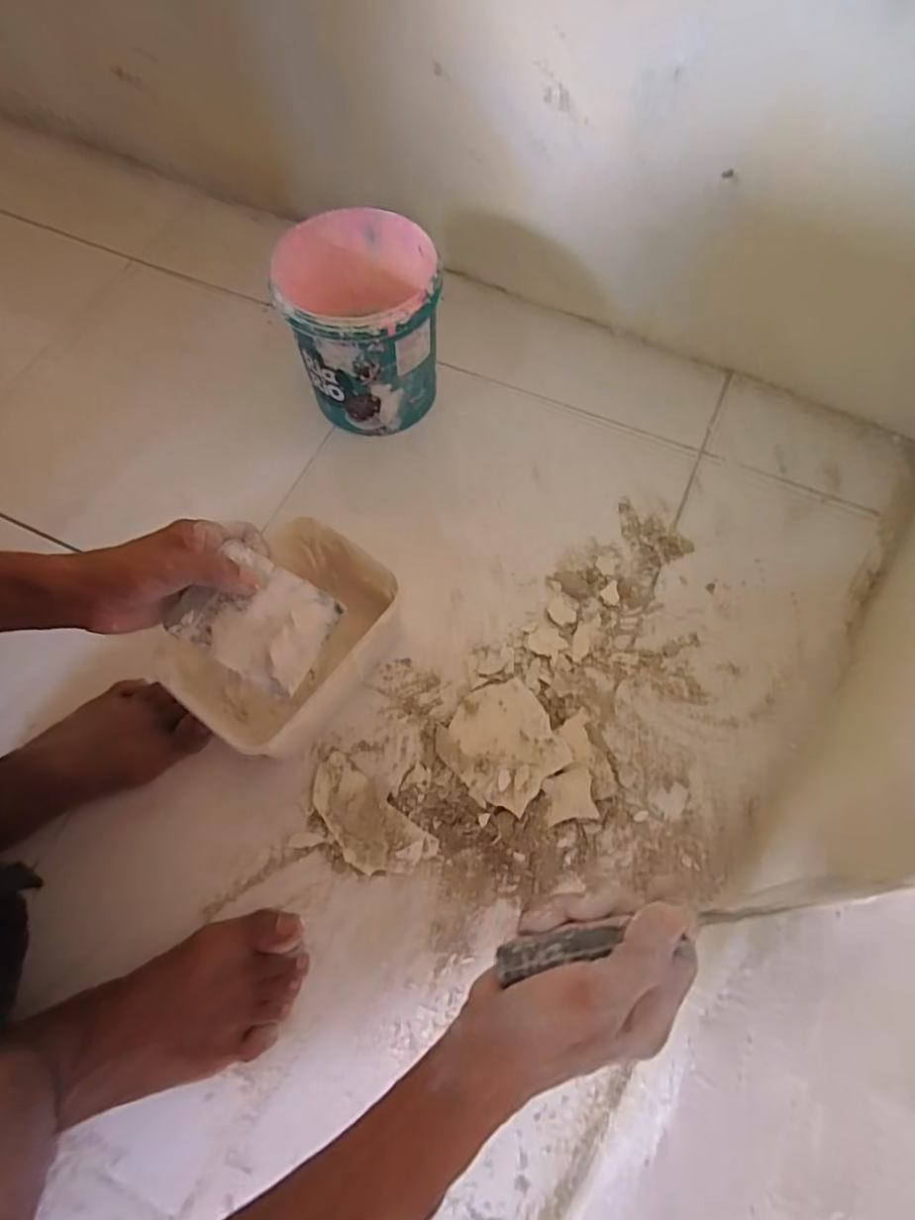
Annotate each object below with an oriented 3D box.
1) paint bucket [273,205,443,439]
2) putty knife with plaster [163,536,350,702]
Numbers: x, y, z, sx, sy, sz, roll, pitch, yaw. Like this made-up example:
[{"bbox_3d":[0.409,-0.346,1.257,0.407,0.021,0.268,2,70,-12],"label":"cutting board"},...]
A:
[{"bbox_3d":[-0.103,-0.304,0.668,0.162,0.207,0.175,-1,67,1],"label":"paint bucket"},{"bbox_3d":[-0.143,0.006,0.420,0.097,0.019,0.079,26,70,12],"label":"putty knife with plaster"}]

